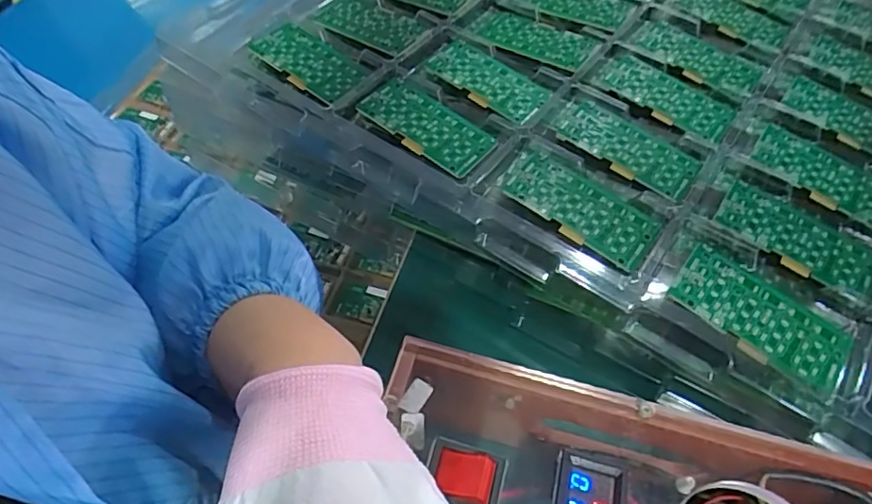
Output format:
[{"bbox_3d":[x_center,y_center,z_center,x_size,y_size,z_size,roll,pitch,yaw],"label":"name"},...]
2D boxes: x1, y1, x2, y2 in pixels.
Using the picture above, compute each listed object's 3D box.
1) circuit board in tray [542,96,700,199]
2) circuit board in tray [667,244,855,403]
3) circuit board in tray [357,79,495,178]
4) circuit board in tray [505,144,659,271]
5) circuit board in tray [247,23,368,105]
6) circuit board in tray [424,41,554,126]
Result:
[{"bbox_3d":[0.129,-0.078,0.393,0.107,0.007,0.048,31,58,20],"label":"circuit board in tray"},{"bbox_3d":[0.181,0.036,0.316,0.093,0.010,0.048,34,59,22],"label":"circuit board in tray"},{"bbox_3d":[-0.007,-0.091,0.398,0.092,0.008,0.049,31,58,20],"label":"circuit board in tray"},{"bbox_3d":[0.091,-0.032,0.362,0.104,0.010,0.053,31,58,20],"label":"circuit board in tray"},{"bbox_3d":[-0.099,-0.148,0.432,0.091,0.008,0.049,32,58,21],"label":"circuit board in tray"},{"bbox_3d":[0.041,-0.135,0.430,0.089,0.008,0.047,32,58,21],"label":"circuit board in tray"}]

